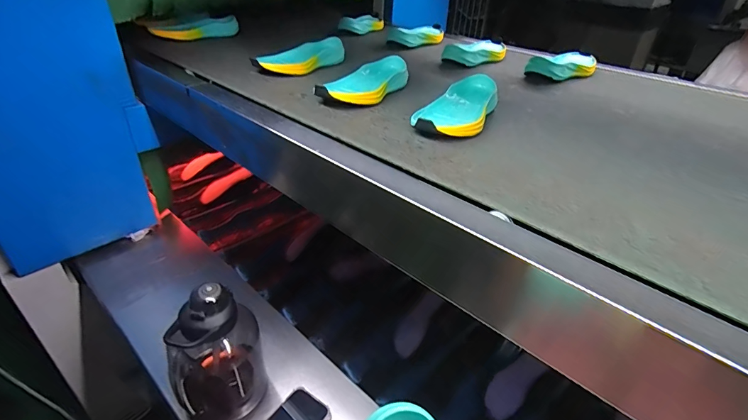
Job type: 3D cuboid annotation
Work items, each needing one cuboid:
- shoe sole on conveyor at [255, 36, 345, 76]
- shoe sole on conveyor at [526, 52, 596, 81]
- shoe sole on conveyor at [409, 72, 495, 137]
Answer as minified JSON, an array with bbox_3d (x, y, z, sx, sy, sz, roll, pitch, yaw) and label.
[{"bbox_3d":[-0.137,-0.307,0.811,0.072,0.039,0.201,29,44,33],"label":"shoe sole on conveyor"},{"bbox_3d":[0.414,-0.310,0.850,0.208,0.035,0.085,-25,43,-32],"label":"shoe sole on conveyor"},{"bbox_3d":[0.132,-0.155,0.606,0.085,0.034,0.218,17,38,21],"label":"shoe sole on conveyor"}]

